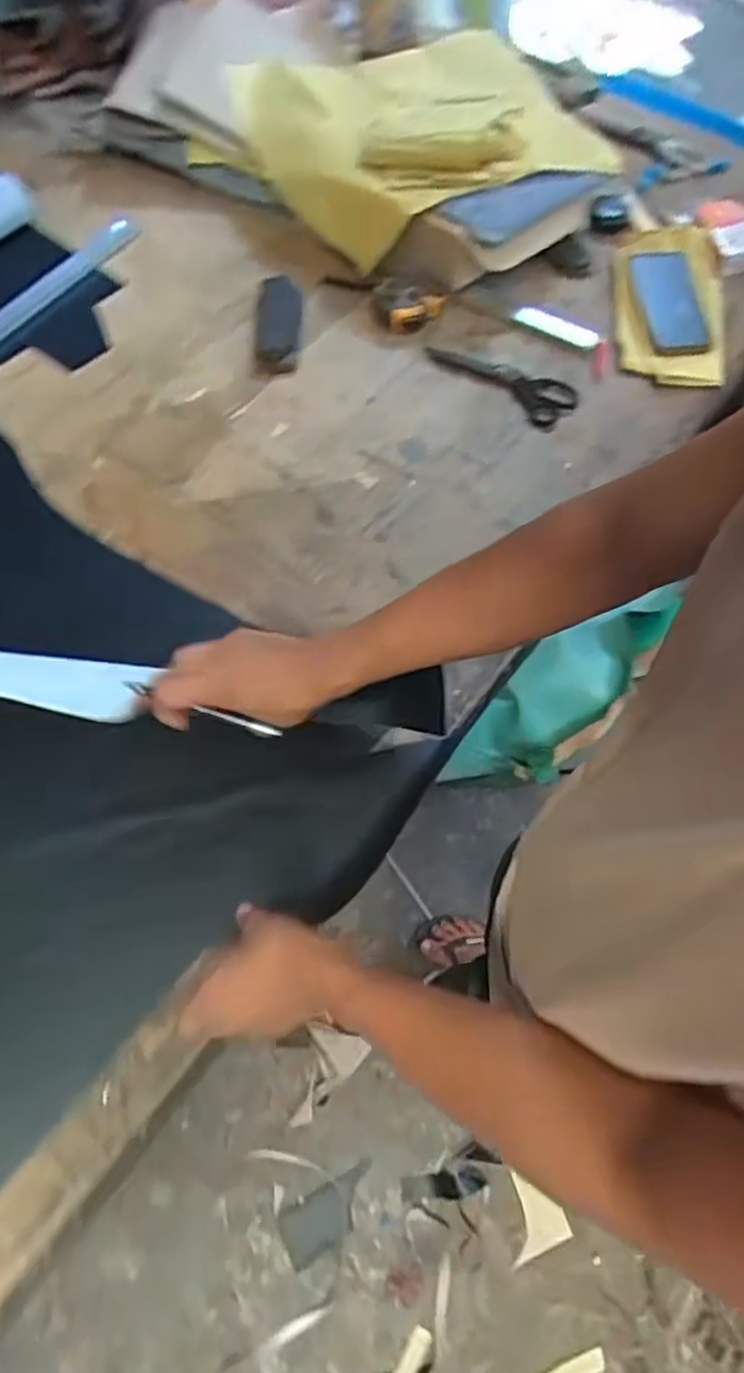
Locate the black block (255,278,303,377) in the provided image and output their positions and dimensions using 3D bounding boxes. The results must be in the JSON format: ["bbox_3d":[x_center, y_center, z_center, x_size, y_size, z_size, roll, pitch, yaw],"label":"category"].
[{"bbox_3d":[-0.119,-0.467,0.914,0.056,0.025,0.151,0,67,-1],"label":"black block"}]

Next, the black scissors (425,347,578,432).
[{"bbox_3d":[0.165,-0.391,0.898,0.187,0.010,0.077,38,72,14],"label":"black scissors"}]

